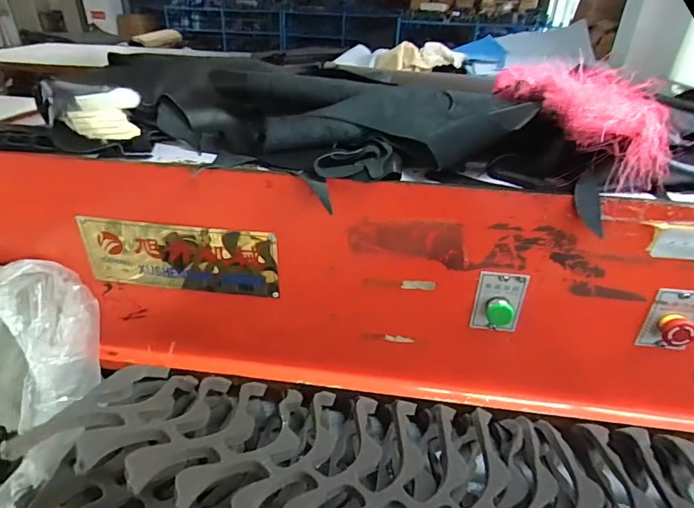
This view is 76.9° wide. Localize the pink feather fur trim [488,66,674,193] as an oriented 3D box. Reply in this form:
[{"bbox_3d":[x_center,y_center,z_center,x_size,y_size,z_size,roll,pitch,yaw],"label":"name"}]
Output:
[{"bbox_3d":[0.261,-0.185,0.527,0.082,0.089,0.329,3,34,-2],"label":"pink feather fur trim"}]

